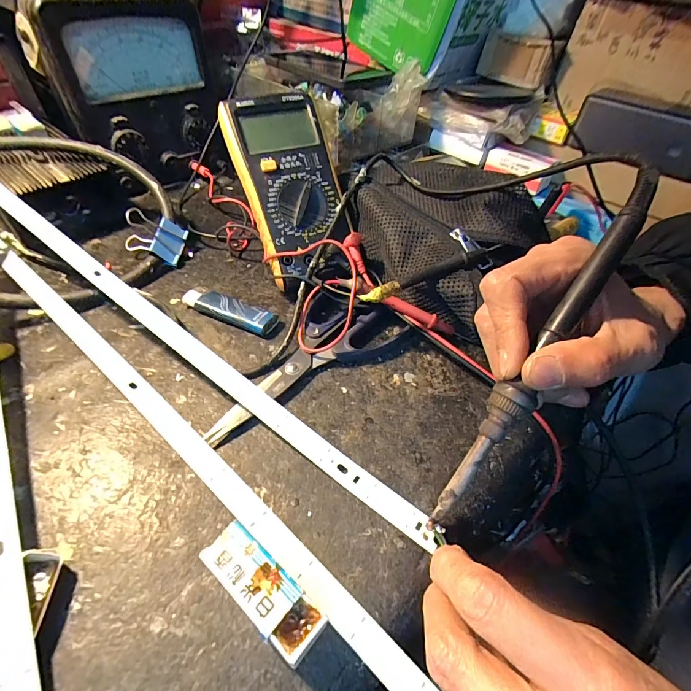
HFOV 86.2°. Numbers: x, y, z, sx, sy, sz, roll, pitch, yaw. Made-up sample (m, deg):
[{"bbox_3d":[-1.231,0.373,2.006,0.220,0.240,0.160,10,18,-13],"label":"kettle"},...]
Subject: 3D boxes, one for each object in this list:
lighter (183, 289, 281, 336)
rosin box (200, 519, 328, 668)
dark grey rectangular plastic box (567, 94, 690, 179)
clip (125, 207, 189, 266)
[{"bbox_3d":[-0.096,-0.029,0.305,0.083,0.013,0.022,23,49,16],"label":"lighter"},{"bbox_3d":[-0.037,0.111,0.167,0.060,0.020,0.021,32,53,24],"label":"rosin box"},{"bbox_3d":[0.292,-0.208,0.365,0.028,0.045,0.121,-26,54,-26],"label":"dark grey rectangular plastic box"},{"bbox_3d":[-0.186,-0.104,0.358,0.060,0.035,0.044,14,47,9],"label":"clip"}]

